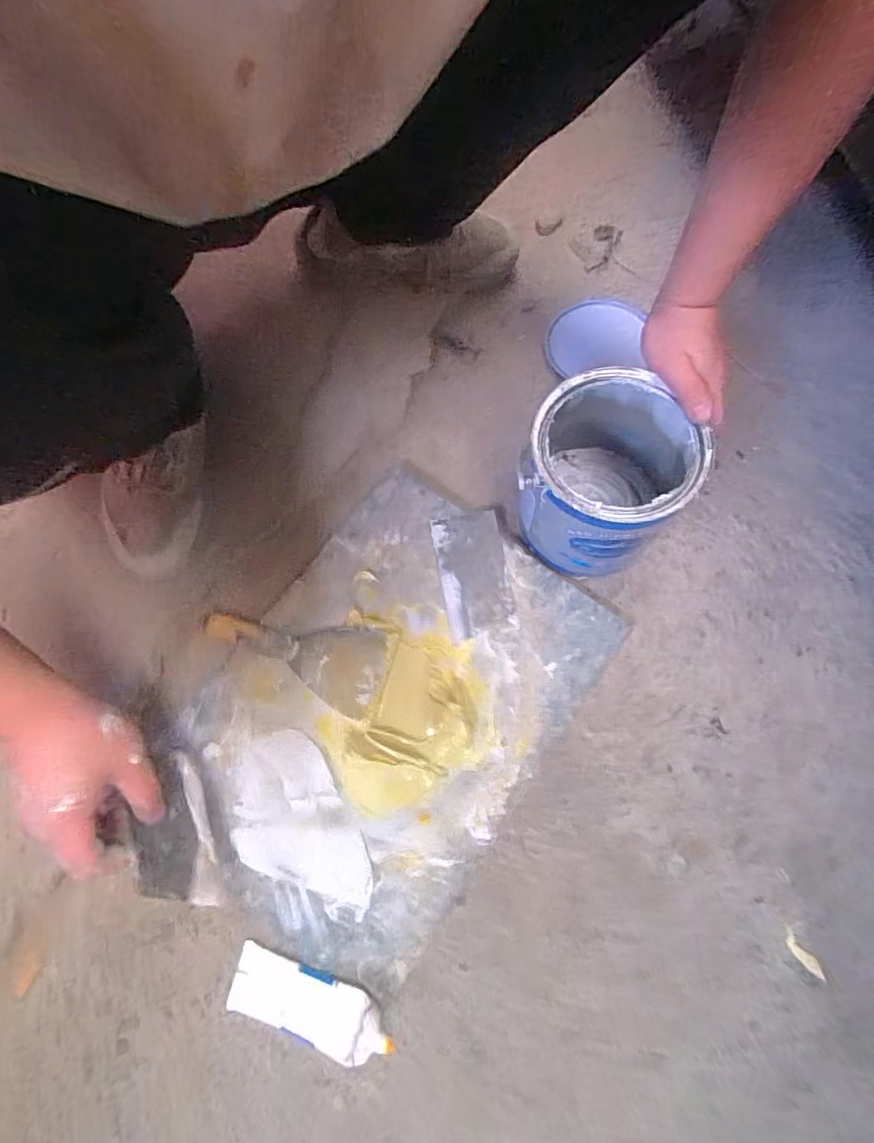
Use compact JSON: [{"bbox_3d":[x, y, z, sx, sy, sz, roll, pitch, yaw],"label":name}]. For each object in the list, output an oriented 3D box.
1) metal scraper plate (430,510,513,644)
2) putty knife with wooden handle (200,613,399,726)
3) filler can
[{"bbox_3d":[0.040,0.000,0.555,0.074,0.004,0.140,-9,73,-5],"label":"metal scraper plate"},{"bbox_3d":[-0.149,0.083,0.529,0.198,0.017,0.091,17,73,4],"label":"putty knife with wooden handle"},{"bbox_3d":[0.160,-0.093,0.511,0.145,0.164,0.153,1,72,-2],"label":"filler can"}]

